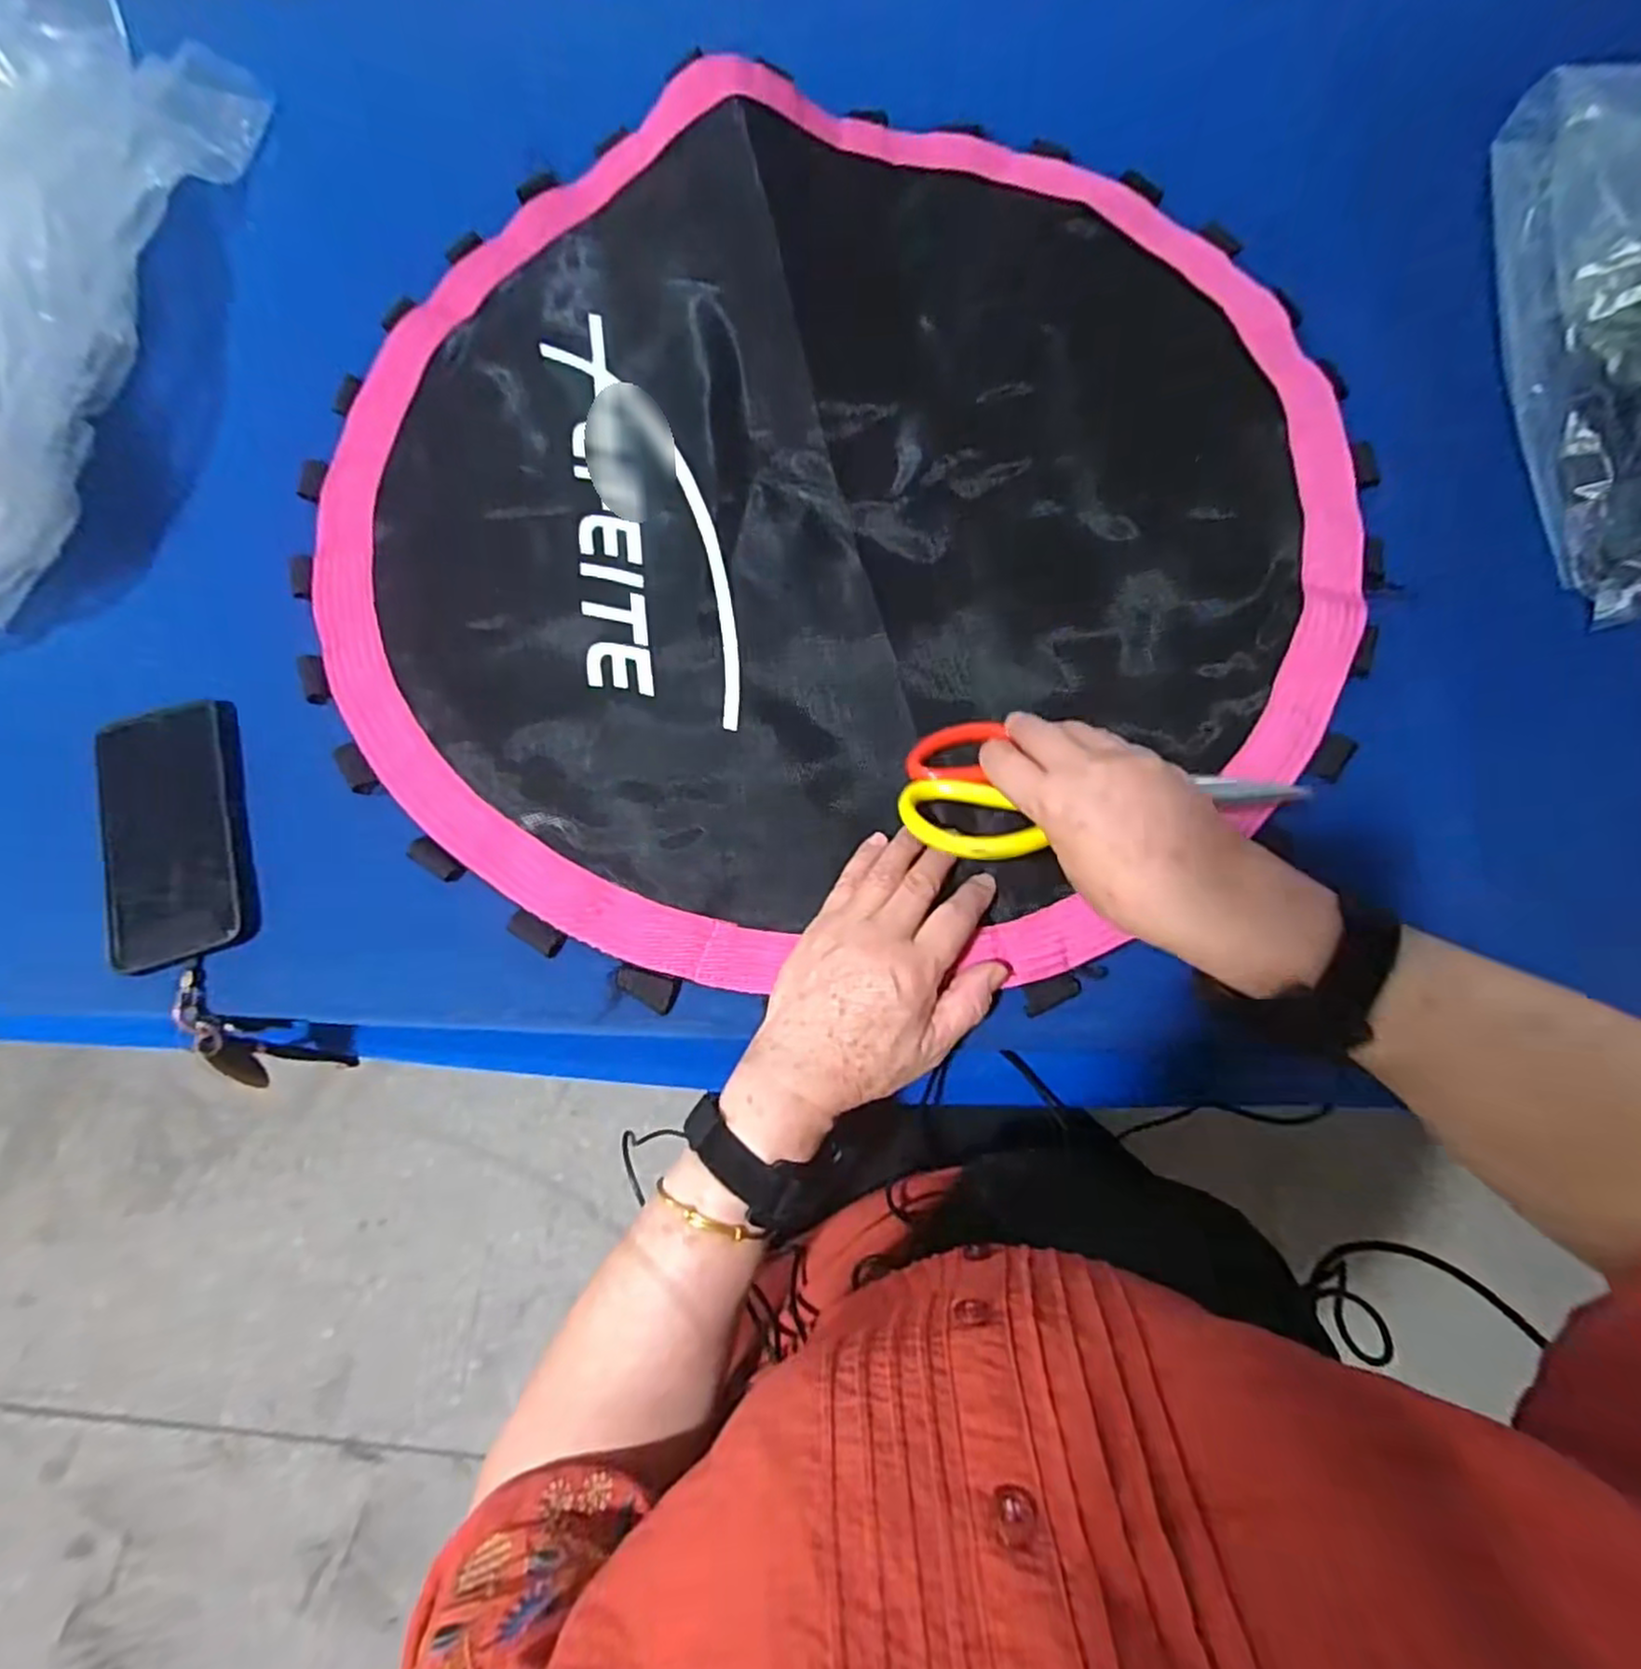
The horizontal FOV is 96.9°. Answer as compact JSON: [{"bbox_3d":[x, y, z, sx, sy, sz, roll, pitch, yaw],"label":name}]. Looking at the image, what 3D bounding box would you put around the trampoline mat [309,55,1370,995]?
[{"bbox_3d":[0.012,-0.230,0.503,0.671,0.035,0.655,18,76,5],"label":"trampoline mat"}]

